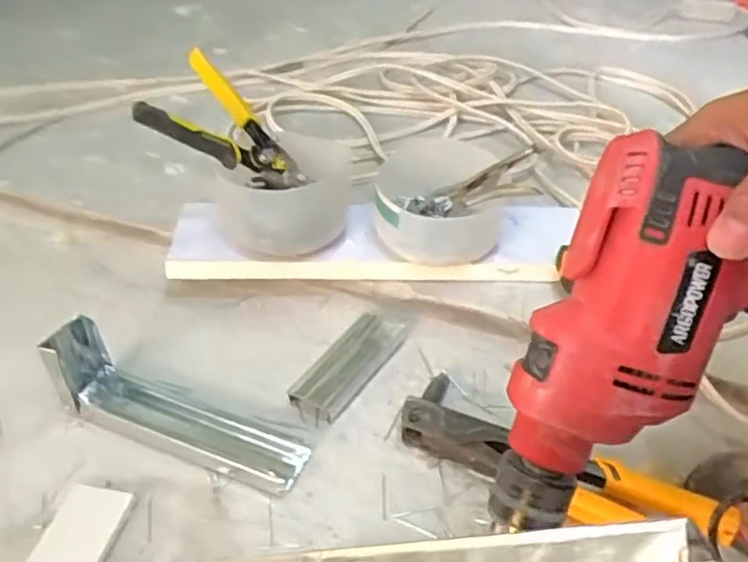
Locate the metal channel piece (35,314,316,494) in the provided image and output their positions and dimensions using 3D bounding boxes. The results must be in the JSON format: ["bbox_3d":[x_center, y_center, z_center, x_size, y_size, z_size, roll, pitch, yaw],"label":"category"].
[{"bbox_3d":[-0.178,0.108,0.583,0.244,0.083,0.065,17,45,14],"label":"metal channel piece"}]

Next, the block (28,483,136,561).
[{"bbox_3d":[-0.233,0.207,0.512,0.050,0.012,0.098,10,39,8],"label":"block"}]

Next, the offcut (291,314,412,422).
[{"bbox_3d":[-0.022,0.083,0.662,0.051,0.024,0.142,25,43,25],"label":"offcut"}]

